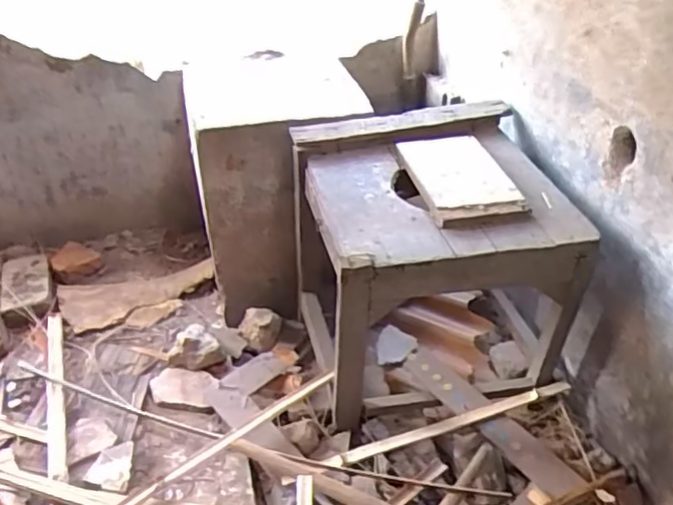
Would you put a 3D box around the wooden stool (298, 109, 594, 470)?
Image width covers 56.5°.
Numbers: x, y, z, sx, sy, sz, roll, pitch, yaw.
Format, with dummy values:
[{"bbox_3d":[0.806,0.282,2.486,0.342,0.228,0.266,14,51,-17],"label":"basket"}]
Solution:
[{"bbox_3d":[0.171,0.039,1.200,0.422,0.447,0.448,-12,37,-12],"label":"wooden stool"}]

